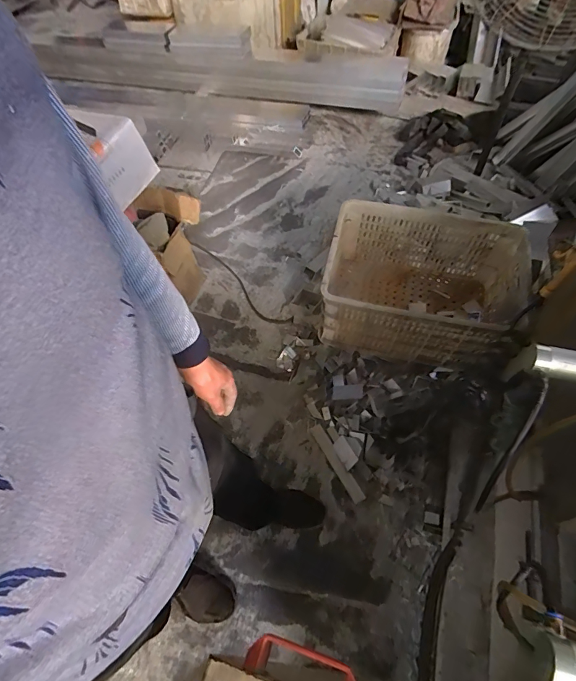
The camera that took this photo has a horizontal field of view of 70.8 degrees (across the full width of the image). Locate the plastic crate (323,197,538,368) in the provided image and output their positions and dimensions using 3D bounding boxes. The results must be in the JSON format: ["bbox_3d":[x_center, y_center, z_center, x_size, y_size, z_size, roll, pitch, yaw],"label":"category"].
[{"bbox_3d":[0.372,-0.138,1.170,0.512,0.292,0.358,13,59,11],"label":"plastic crate"}]

